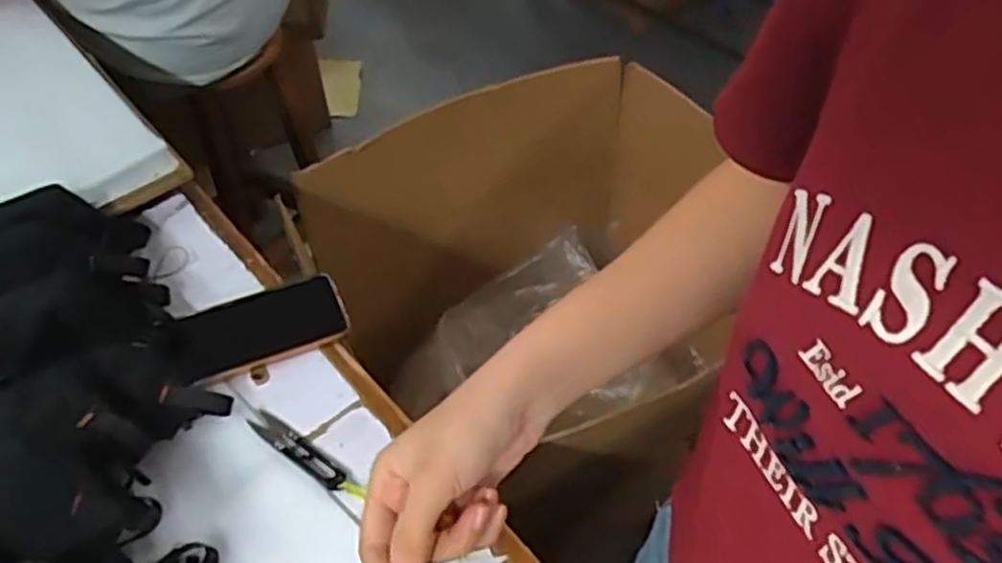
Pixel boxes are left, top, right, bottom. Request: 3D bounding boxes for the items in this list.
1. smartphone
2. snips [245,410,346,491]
[{"bbox_3d":[-0.213,0.040,0.673,0.146,0.015,0.078,-22,54,-14],"label":"smartphone"},{"bbox_3d":[-0.163,0.134,0.608,0.099,0.006,0.020,30,59,23],"label":"snips"}]

